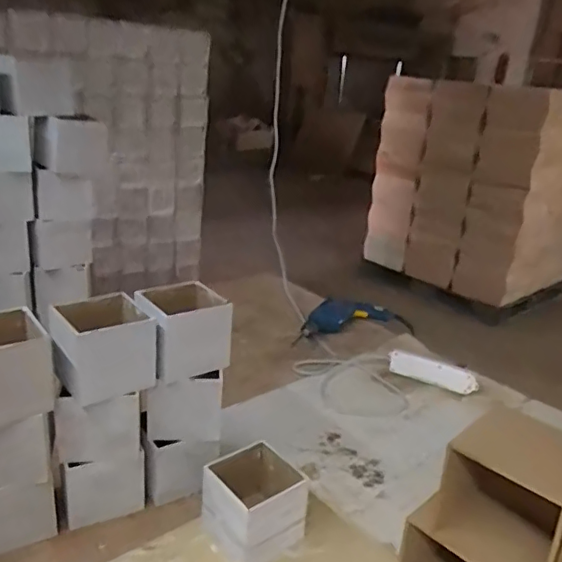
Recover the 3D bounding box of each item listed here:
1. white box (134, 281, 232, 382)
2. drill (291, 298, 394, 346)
[{"bbox_3d":[-0.159,0.077,0.894,0.130,0.107,0.136,-6,22,-28],"label":"white box"},{"bbox_3d":[0.155,0.113,1.621,0.362,0.068,0.099,-9,24,-34],"label":"drill"}]

